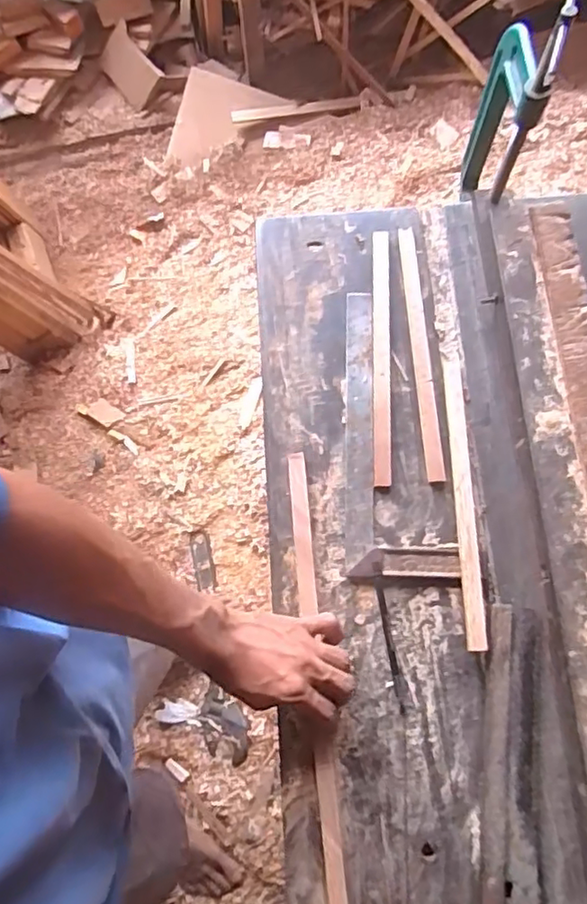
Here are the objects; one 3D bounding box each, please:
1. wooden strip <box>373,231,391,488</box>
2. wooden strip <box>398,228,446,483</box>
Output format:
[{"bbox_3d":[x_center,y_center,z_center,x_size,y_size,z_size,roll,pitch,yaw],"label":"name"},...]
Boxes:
[{"bbox_3d":[0.093,-0.104,0.643,0.017,0.014,0.285,1,75,2],"label":"wooden strip"},{"bbox_3d":[0.134,-0.108,0.642,0.017,0.011,0.283,-4,75,0],"label":"wooden strip"}]

